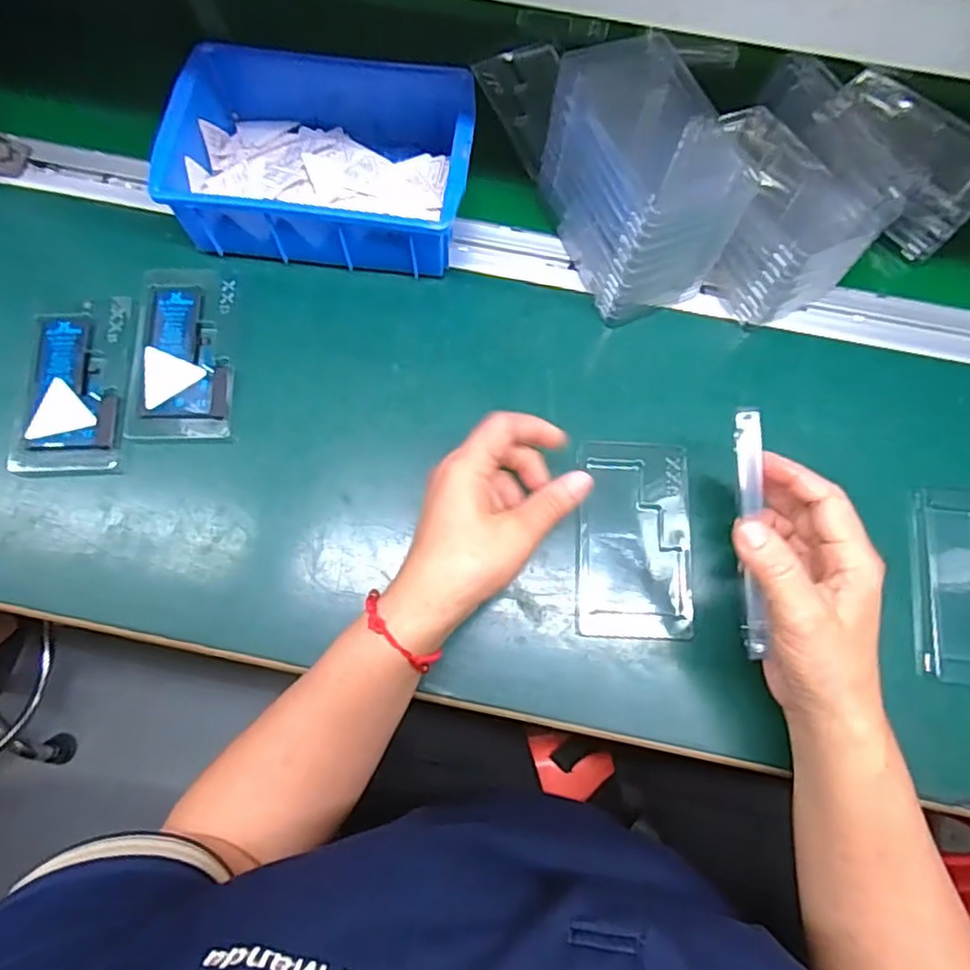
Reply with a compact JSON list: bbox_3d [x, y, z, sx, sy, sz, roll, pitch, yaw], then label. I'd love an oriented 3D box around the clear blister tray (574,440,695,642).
[{"bbox_3d":[0.098,0.035,0.429,0.073,0.009,0.127,3,75,0],"label":"clear blister tray"}]

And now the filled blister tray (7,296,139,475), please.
[{"bbox_3d":[-0.282,-0.070,0.450,0.073,0.013,0.124,0,75,-1],"label":"filled blister tray"}]

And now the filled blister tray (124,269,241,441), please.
[{"bbox_3d":[-0.208,-0.091,0.452,0.069,0.011,0.121,1,75,0],"label":"filled blister tray"}]

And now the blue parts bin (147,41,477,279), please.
[{"bbox_3d":[-0.110,-0.233,0.461,0.198,0.066,0.145,5,75,1],"label":"blue parts bin"}]

